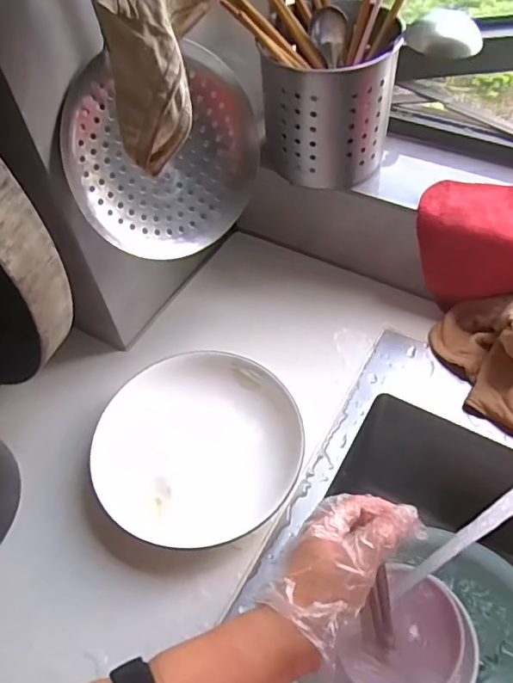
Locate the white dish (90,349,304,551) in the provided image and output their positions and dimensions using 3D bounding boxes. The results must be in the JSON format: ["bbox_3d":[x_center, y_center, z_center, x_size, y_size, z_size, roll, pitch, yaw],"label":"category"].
[{"bbox_3d":[-0.050,0.092,0.464,0.173,0.042,0.167,-2,54,2],"label":"white dish"}]

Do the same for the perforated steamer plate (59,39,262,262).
[{"bbox_3d":[-0.074,-0.148,0.423,0.156,0.149,0.031,-22,33,-21],"label":"perforated steamer plate"}]

